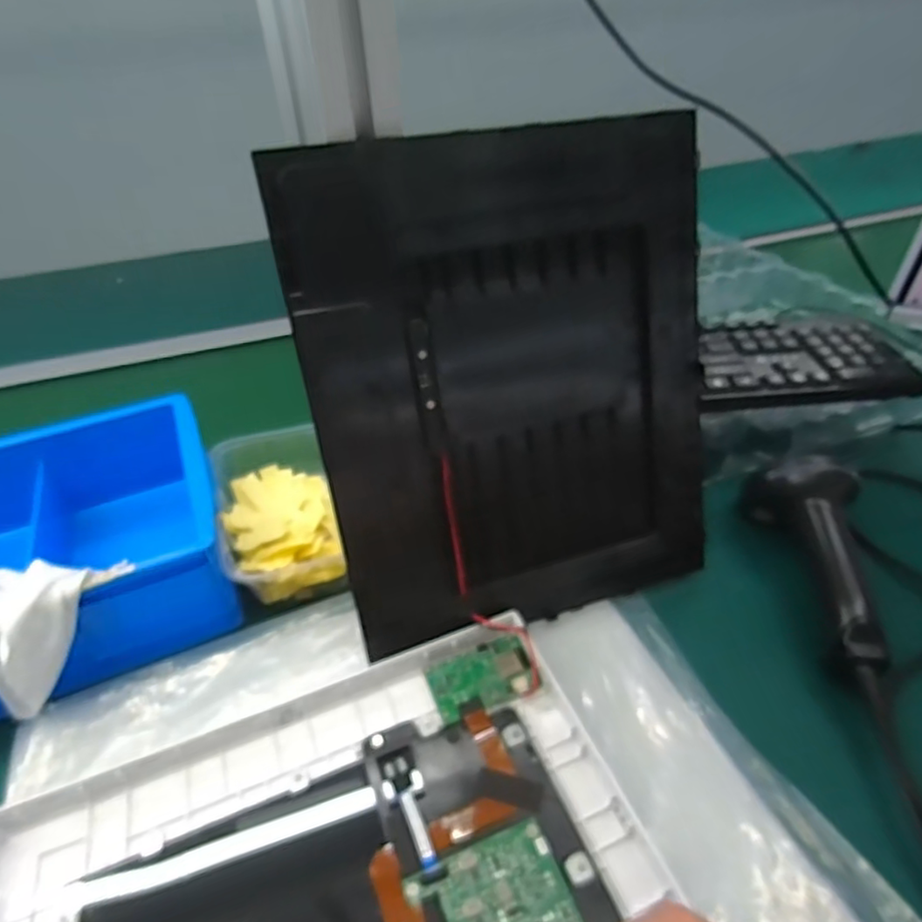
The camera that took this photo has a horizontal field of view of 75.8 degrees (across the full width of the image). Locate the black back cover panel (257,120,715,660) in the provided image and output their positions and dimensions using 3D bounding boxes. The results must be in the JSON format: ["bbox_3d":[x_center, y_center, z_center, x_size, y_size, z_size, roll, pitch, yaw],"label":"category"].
[{"bbox_3d":[0.037,-0.036,0.347,0.238,0.281,0.011,-13,18,-14],"label":"black back cover panel"}]

